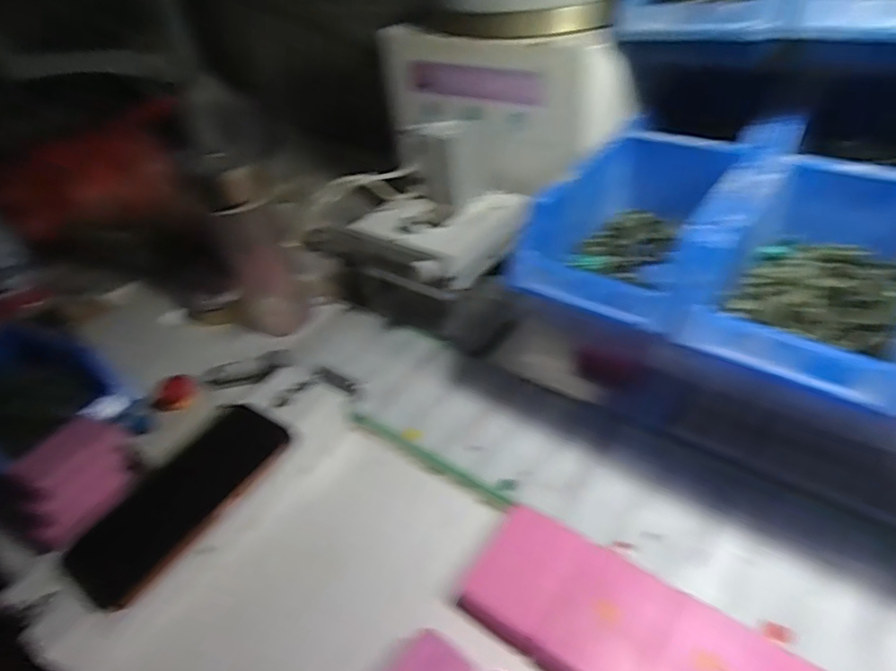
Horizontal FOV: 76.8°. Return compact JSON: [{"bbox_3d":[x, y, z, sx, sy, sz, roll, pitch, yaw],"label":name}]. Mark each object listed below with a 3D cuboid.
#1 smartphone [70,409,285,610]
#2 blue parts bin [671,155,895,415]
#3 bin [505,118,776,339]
[{"bbox_3d":[-0.193,0.118,0.418,0.068,0.014,0.160,27,56,27],"label":"smartphone"},{"bbox_3d":[0.238,-0.037,0.358,0.122,0.075,0.176,21,47,33],"label":"blue parts bin"},{"bbox_3d":[0.145,-0.084,0.424,0.126,0.074,0.185,21,47,33],"label":"bin"}]

